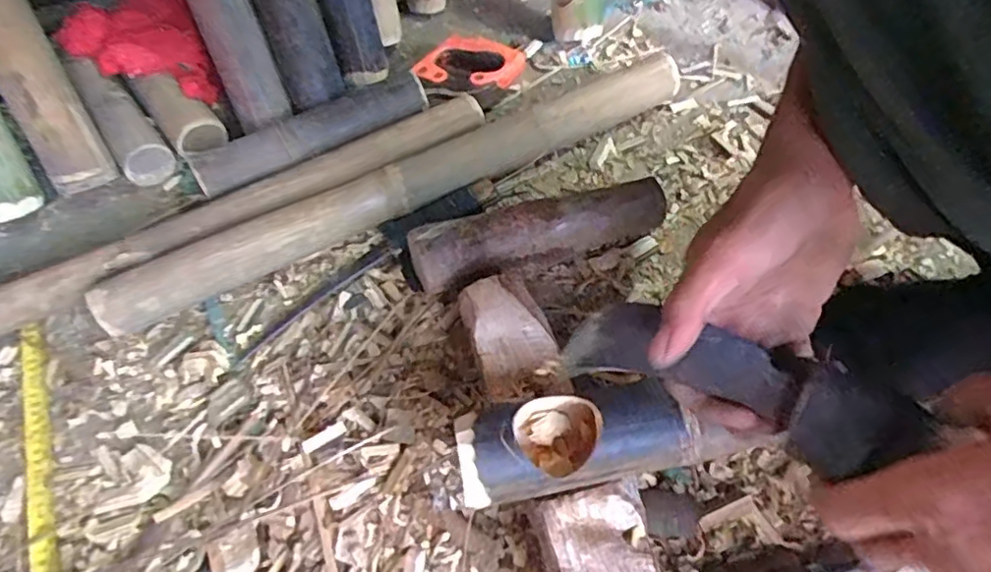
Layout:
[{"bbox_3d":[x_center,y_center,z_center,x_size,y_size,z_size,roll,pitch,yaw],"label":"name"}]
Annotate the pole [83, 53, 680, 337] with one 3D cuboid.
[{"bbox_3d":[-0.078,-0.113,0.648,0.647,0.060,0.058,-27,58,-15],"label":"pole"}]

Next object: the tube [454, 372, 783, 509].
[{"bbox_3d":[0.068,0.104,0.425,0.188,0.049,0.069,-7,55,-5],"label":"tube"}]

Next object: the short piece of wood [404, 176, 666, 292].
[{"bbox_3d":[0.042,-0.051,0.596,0.257,0.067,0.059,-17,56,-8],"label":"short piece of wood"}]

